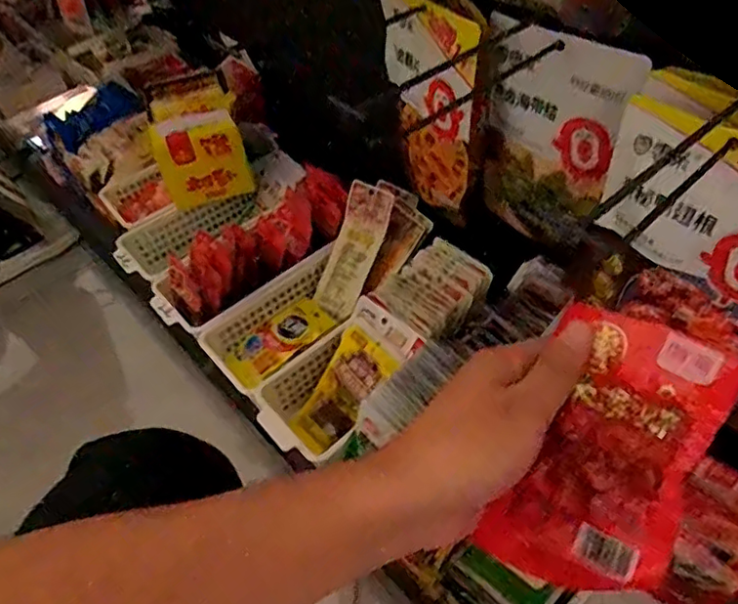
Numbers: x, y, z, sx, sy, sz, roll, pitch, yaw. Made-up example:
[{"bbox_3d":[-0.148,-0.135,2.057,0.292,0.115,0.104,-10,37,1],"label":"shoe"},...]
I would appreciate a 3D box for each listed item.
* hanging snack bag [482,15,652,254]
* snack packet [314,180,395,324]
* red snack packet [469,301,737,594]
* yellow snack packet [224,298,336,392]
[{"bbox_3d":[0.179,-0.158,0.590,0.029,0.226,0.171,-29,53,-17],"label":"hanging snack bag"},{"bbox_3d":[-0.023,-0.067,0.784,0.065,0.182,0.016,28,15,26],"label":"snack packet"},{"bbox_3d":[0.112,0.072,0.275,0.078,0.016,0.133,23,85,36],"label":"red snack packet"},{"bbox_3d":[-0.115,0.053,0.764,0.144,0.030,0.076,-36,56,-22],"label":"yellow snack packet"}]

